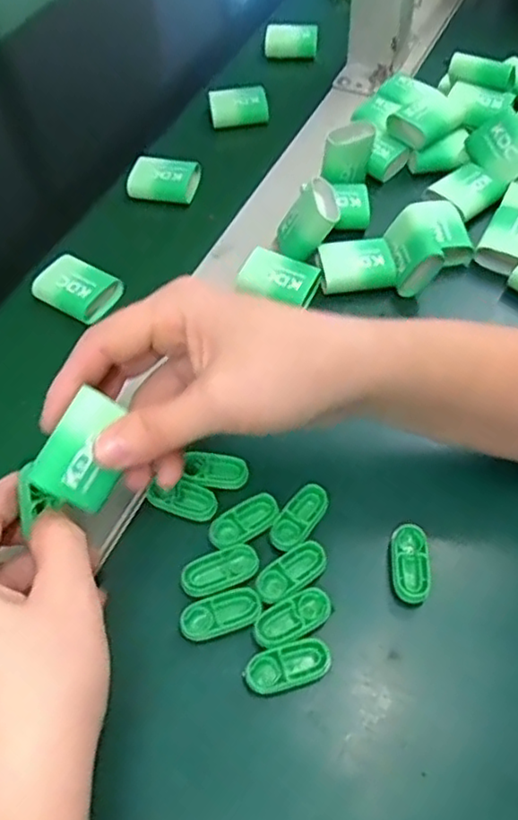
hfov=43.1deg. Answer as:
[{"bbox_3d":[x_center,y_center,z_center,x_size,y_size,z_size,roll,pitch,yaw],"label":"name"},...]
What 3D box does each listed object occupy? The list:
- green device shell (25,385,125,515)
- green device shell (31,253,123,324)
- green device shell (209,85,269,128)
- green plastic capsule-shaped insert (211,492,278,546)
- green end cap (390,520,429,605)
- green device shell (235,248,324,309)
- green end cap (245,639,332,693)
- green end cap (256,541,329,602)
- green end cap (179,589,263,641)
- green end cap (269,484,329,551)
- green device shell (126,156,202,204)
[{"bbox_3d":[-0.067,0.016,0.259,0.041,0.031,0.015,-60,27,-10],"label":"green device shell"},{"bbox_3d":[-0.110,-0.073,0.394,0.042,0.017,0.034,26,61,15],"label":"green device shell"},{"bbox_3d":[-0.015,-0.228,0.495,0.042,0.018,0.028,-5,58,-4],"label":"green device shell"},{"bbox_3d":[-0.006,0.050,0.297,0.034,0.004,0.017,-28,62,-17],"label":"green plastic capsule-shaped insert"},{"bbox_3d":[0.067,0.067,0.287,0.015,0.004,0.035,-1,58,-1],"label":"green end cap"},{"bbox_3d":[0.012,-0.076,0.375,0.043,0.011,0.030,20,60,12],"label":"green device shell"},{"bbox_3d":[0.012,0.103,0.265,0.034,0.005,0.015,-14,59,-9],"label":"green end cap"},{"bbox_3d":[0.014,0.069,0.283,0.034,0.004,0.015,-31,63,-19],"label":"green end cap"},{"bbox_3d":[-0.016,0.085,0.275,0.034,0.004,0.016,-15,59,-10],"label":"green end cap"},{"bbox_3d":[0.019,0.049,0.300,0.015,0.005,0.034,32,63,18],"label":"green end cap"},{"bbox_3d":[-0.066,-0.159,0.448,0.047,0.019,0.028,9,58,5],"label":"green device shell"}]

